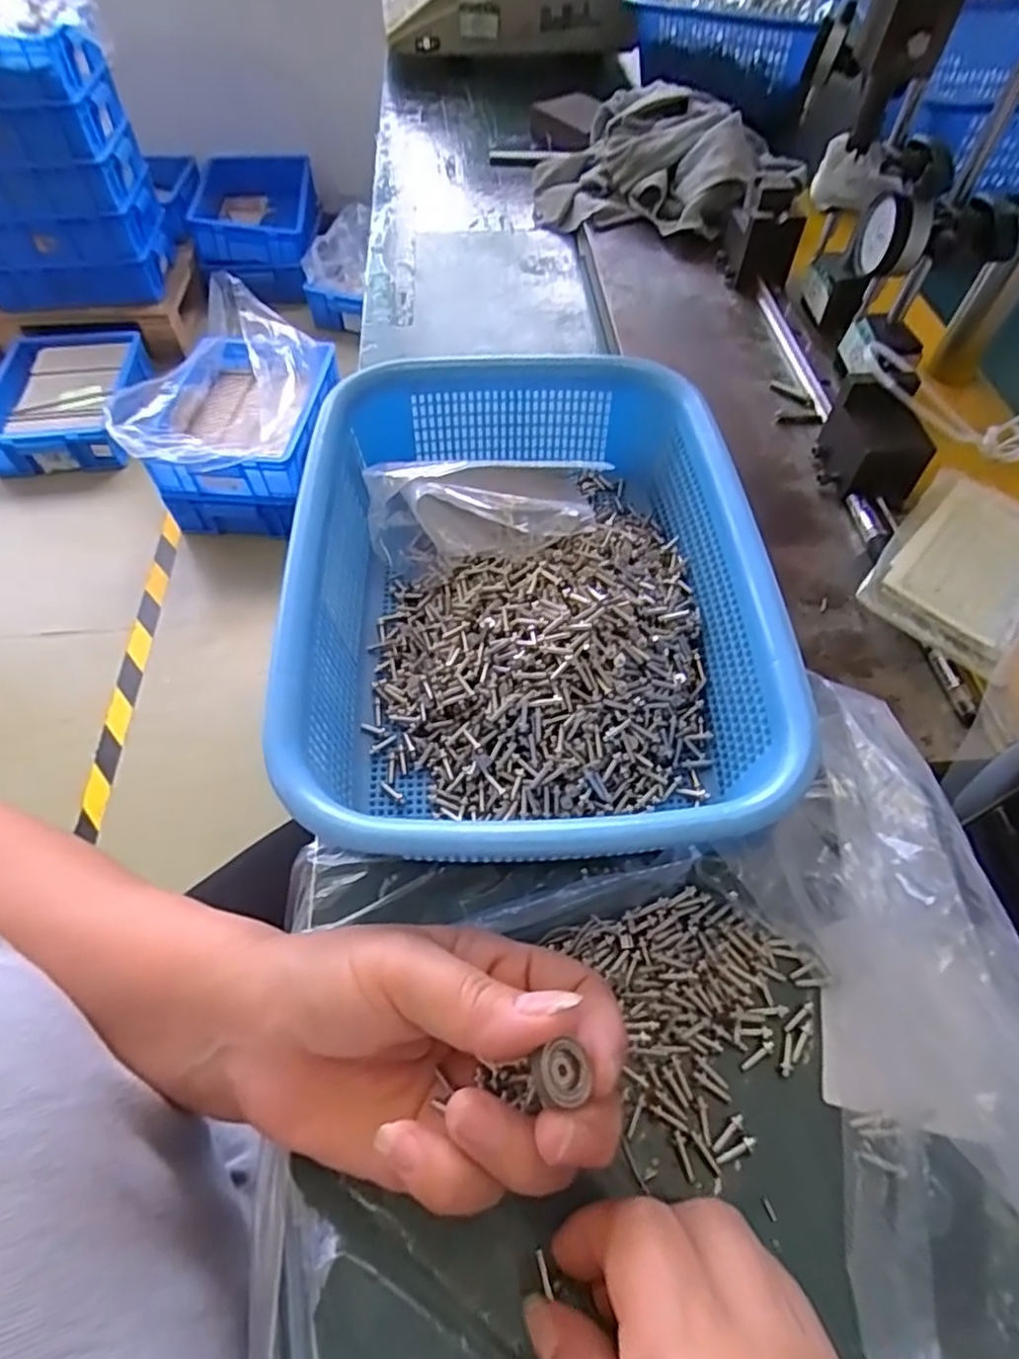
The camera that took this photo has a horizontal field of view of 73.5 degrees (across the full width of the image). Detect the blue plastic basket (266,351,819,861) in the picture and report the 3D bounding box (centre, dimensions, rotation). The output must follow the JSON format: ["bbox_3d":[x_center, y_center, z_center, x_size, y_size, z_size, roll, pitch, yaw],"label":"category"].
[{"bbox_3d":[-0.001,-0.043,0.334,0.203,0.066,0.287,-6,56,-3],"label":"blue plastic basket"}]

